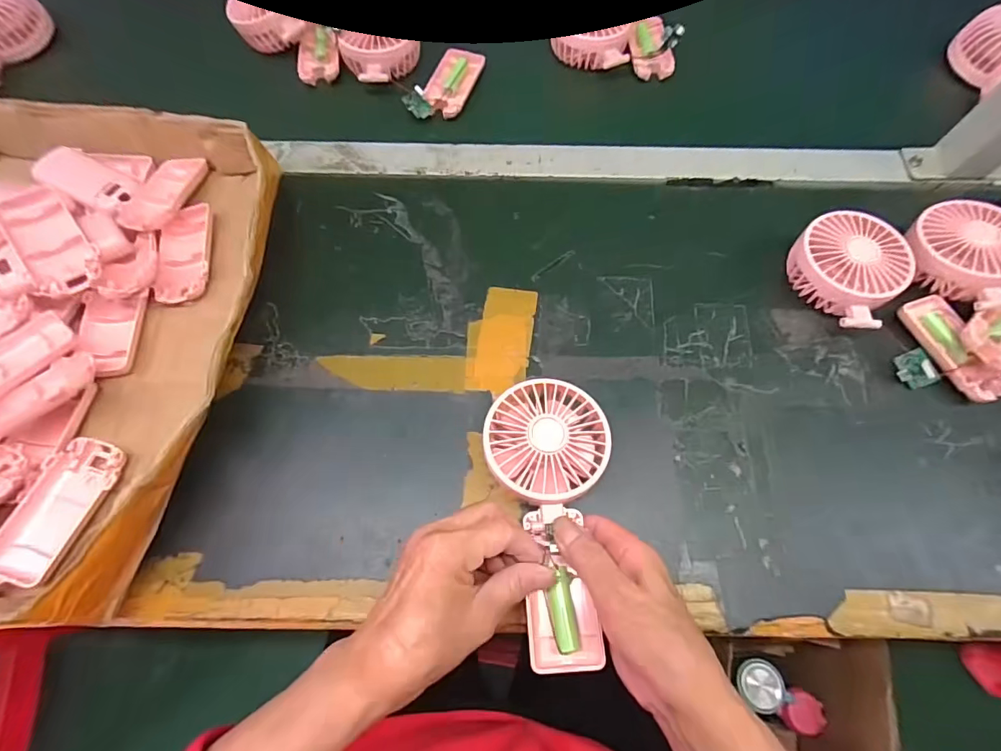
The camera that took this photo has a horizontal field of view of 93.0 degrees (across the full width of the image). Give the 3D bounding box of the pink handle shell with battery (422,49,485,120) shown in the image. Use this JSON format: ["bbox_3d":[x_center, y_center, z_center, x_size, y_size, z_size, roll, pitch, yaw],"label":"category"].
[{"bbox_3d":[-0.053,-0.318,0.519,0.049,0.017,0.087,20,69,7],"label":"pink handle shell with battery"}]

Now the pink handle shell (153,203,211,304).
[{"bbox_3d":[-0.275,-0.107,0.414,0.045,0.014,0.092,-6,68,-3],"label":"pink handle shell"}]

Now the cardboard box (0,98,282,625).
[{"bbox_3d":[-0.386,-0.039,0.378,0.376,0.078,0.409,3,68,0],"label":"cardboard box"}]

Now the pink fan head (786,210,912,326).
[{"bbox_3d":[0.296,-0.093,0.411,0.085,0.041,0.092,0,68,-1],"label":"pink fan head"}]

